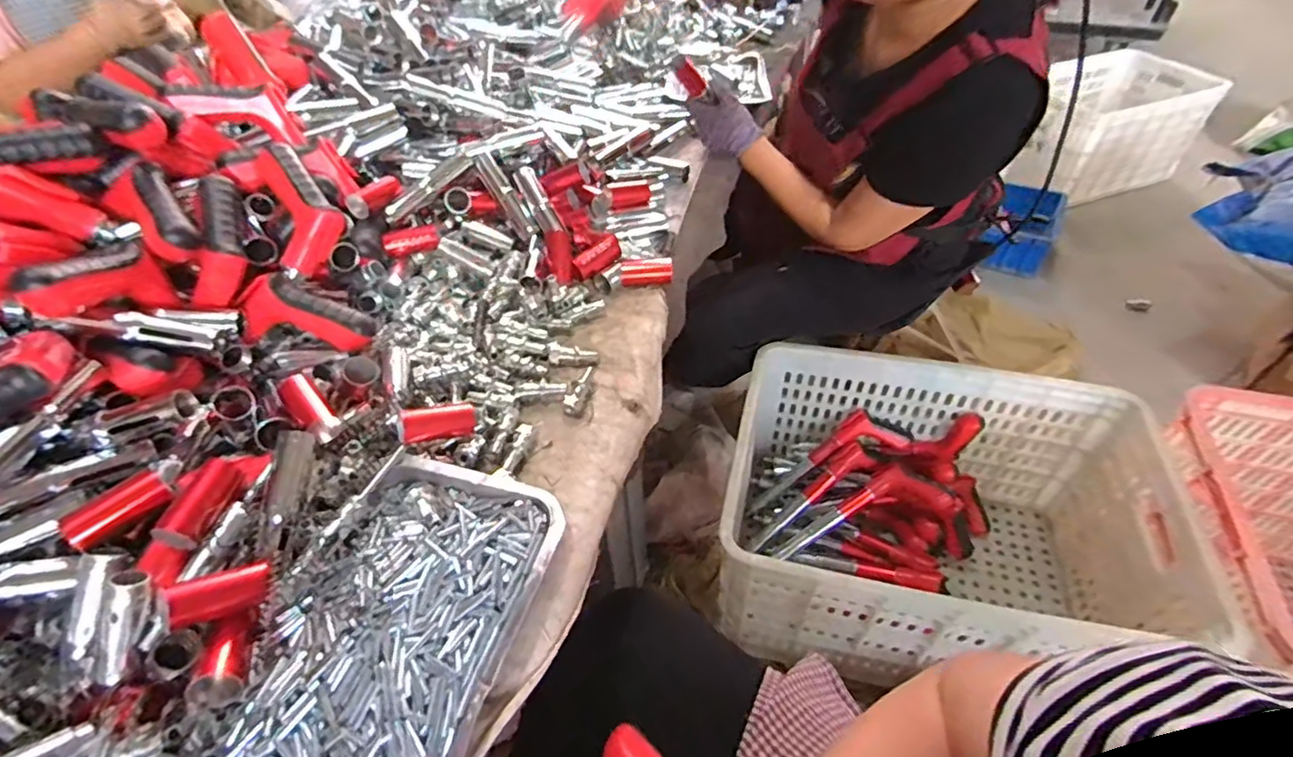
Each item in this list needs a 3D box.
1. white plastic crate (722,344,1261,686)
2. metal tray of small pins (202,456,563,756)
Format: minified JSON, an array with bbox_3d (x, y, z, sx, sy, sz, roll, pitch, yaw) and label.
[{"bbox_3d":[0.442,0.228,0.943,0.596,0.312,0.425,7,47,10],"label":"white plastic crate"},{"bbox_3d":[-0.174,0.170,0.420,0.159,0.034,0.251,10,48,12],"label":"metal tray of small pins"}]

